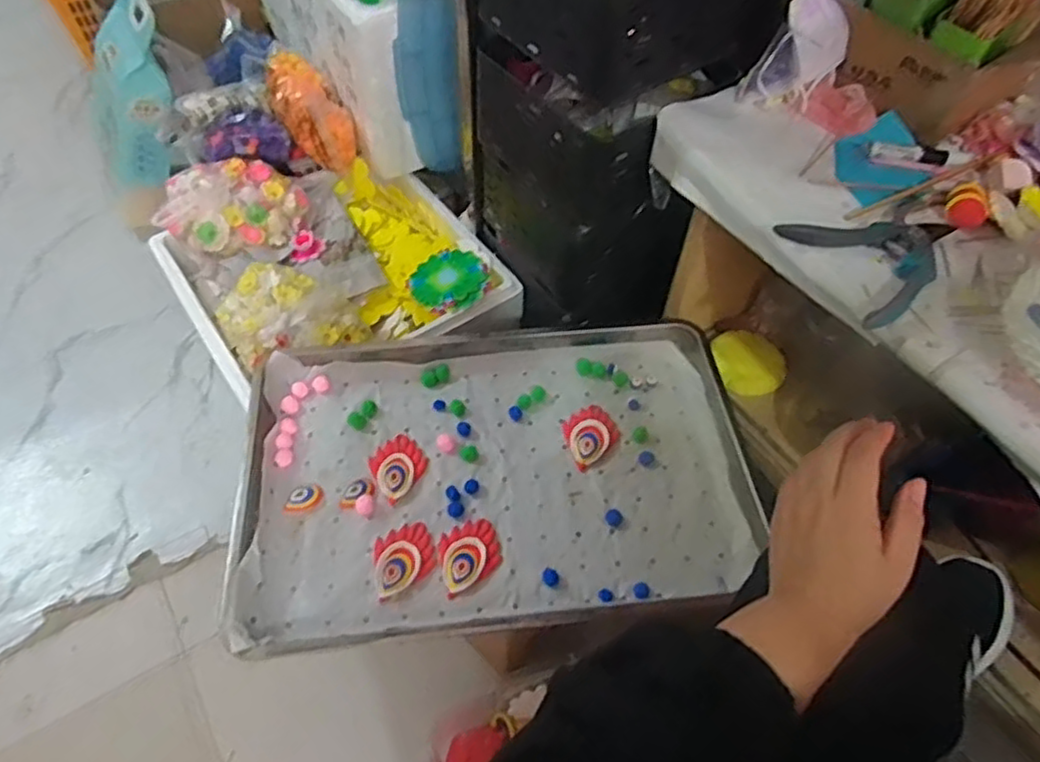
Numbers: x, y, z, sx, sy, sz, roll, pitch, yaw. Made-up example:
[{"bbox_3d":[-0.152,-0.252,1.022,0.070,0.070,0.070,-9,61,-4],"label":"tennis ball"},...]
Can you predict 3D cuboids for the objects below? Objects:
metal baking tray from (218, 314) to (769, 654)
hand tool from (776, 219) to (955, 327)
[{"bbox_3d":[-0.024,0.098,0.850,0.595,0.058,0.420,-5,55,-5],"label":"metal baking tray"},{"bbox_3d":[0.375,-0.125,0.694,0.179,0.022,0.139,-17,56,-13],"label":"hand tool"}]

